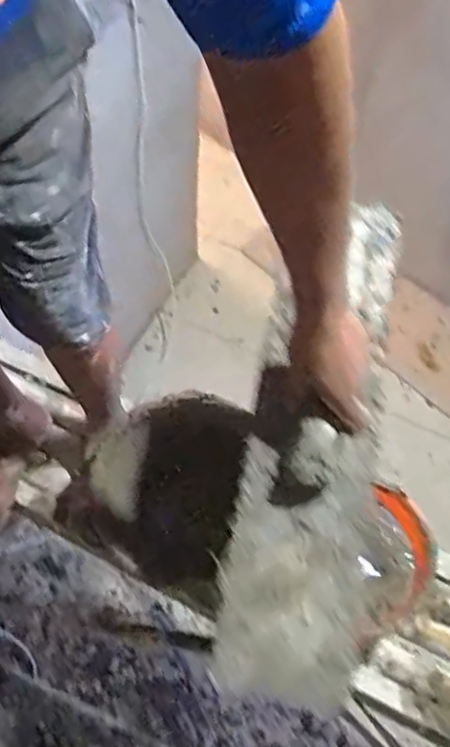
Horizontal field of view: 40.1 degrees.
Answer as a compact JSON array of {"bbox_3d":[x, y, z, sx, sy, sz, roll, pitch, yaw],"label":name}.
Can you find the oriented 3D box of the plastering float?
[{"bbox_3d":[0.108,0.057,0.657,0.149,0.069,0.547,14,76,4],"label":"plastering float"}]

